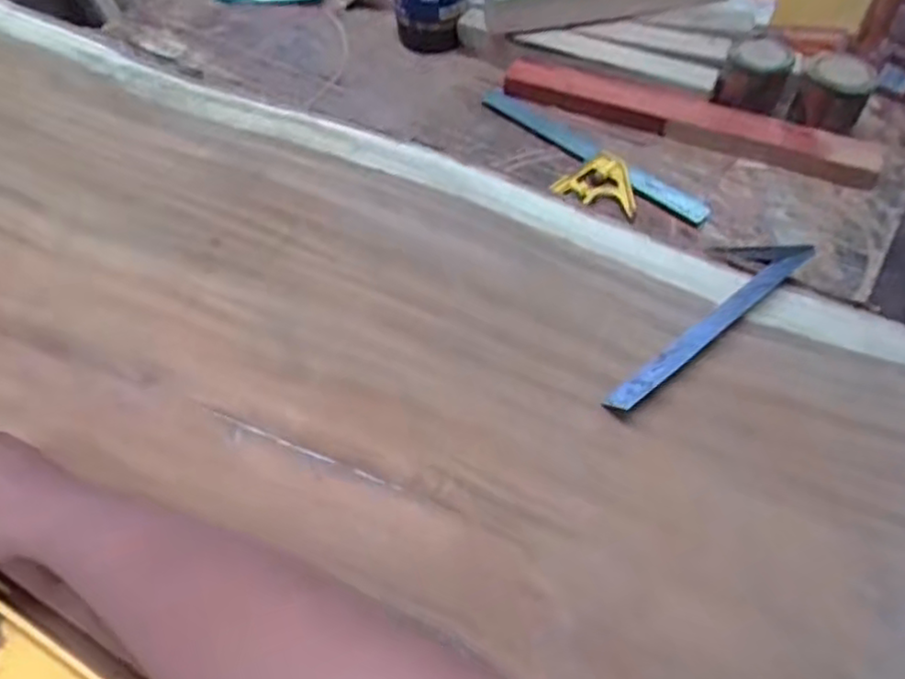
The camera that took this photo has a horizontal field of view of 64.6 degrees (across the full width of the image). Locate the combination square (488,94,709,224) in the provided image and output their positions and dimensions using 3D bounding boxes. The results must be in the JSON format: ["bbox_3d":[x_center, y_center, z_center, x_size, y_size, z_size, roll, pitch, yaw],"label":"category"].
[{"bbox_3d":[0.134,-0.197,0.799,0.104,0.029,0.301,-37,62,-25],"label":"combination square"}]

